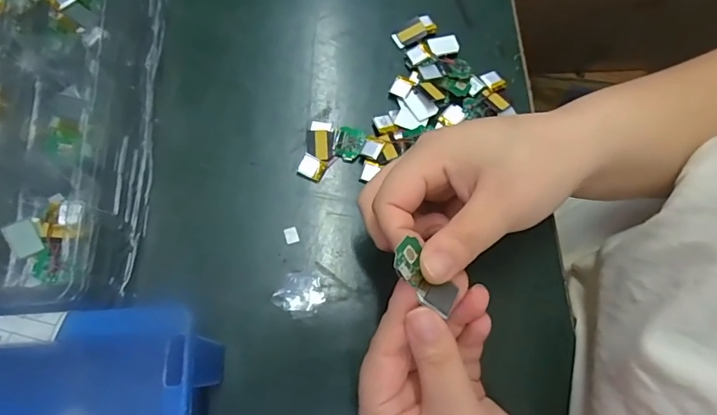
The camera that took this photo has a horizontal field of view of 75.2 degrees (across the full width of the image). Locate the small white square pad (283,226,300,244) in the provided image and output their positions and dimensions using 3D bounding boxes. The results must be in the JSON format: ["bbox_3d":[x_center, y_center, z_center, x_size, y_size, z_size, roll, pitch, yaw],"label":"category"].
[{"bbox_3d":[-0.044,0.018,0.306,0.008,0.004,0.011,-17,73,-8],"label":"small white square pad"}]

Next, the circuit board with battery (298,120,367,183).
[{"bbox_3d":[-0.019,-0.039,0.326,0.040,0.005,0.045,11,72,2],"label":"circuit board with battery"}]

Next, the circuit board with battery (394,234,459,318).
[{"bbox_3d":[0.032,0.033,0.216,0.037,0.005,0.023,47,50,-7],"label":"circuit board with battery"}]

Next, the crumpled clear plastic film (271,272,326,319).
[{"bbox_3d":[-0.036,0.054,0.294,0.028,0.004,0.029,1,72,-2],"label":"crumpled clear plastic film"}]

